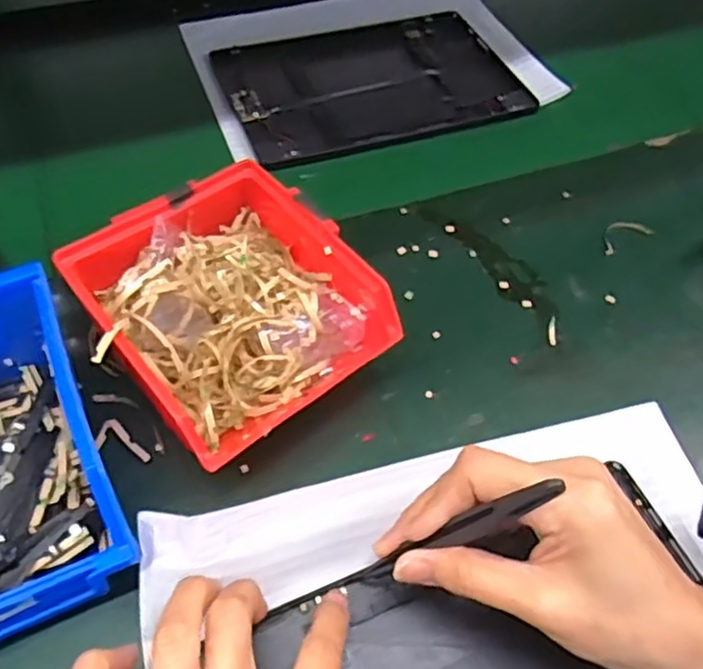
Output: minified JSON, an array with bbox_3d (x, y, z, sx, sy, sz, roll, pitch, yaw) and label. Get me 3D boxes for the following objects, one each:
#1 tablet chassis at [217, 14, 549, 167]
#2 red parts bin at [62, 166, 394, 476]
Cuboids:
[{"bbox_3d":[0.015,-0.211,0.542,0.231,0.011,0.169,-16,56,-14],"label":"tablet chassis"},{"bbox_3d":[-0.063,-0.007,0.342,0.126,0.070,0.133,-35,63,-24],"label":"red parts bin"}]

